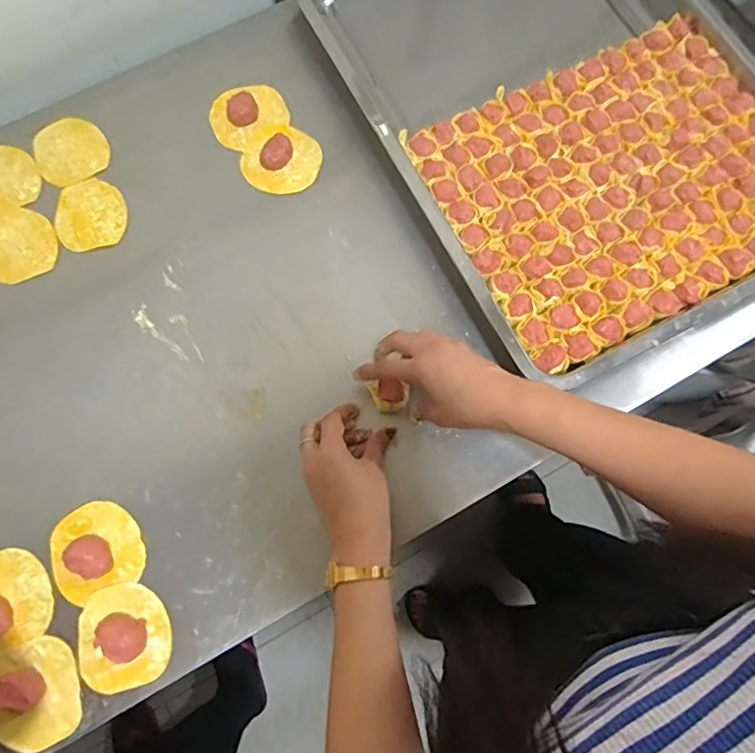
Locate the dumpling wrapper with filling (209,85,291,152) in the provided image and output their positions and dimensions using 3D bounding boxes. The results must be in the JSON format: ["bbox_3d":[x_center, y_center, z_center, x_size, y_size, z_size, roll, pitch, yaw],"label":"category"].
[{"bbox_3d":[-0.142,-0.290,0.630,0.084,0.018,0.069,-36,77,-9],"label":"dumpling wrapper with filling"}]

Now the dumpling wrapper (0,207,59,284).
[{"bbox_3d":[-0.376,-0.139,0.591,0.073,0.004,0.084,-26,76,-6],"label":"dumpling wrapper"}]

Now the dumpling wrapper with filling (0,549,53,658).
[{"bbox_3d":[-0.323,0.194,0.482,0.074,0.018,0.083,-9,75,-2],"label":"dumpling wrapper with filling"}]

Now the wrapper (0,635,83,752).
[{"bbox_3d":[-0.291,0.268,0.469,0.078,0.033,0.082,0,74,1],"label":"wrapper"}]

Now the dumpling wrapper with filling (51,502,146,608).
[{"bbox_3d":[-0.255,0.153,0.505,0.077,0.019,0.078,0,74,1],"label":"dumpling wrapper with filling"}]

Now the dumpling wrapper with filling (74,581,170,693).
[{"bbox_3d":[-0.221,0.223,0.484,0.074,0.023,0.084,-15,75,-3],"label":"dumpling wrapper with filling"}]

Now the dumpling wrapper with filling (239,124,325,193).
[{"bbox_3d":[-0.102,-0.237,0.610,0.084,0.026,0.077,0,74,1],"label":"dumpling wrapper with filling"}]

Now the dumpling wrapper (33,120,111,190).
[{"bbox_3d":[-0.338,-0.250,0.623,0.075,0.004,0.086,-29,76,-7],"label":"dumpling wrapper"}]

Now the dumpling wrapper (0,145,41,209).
[{"bbox_3d":[-0.409,-0.216,0.614,0.077,0.005,0.082,0,74,1],"label":"dumpling wrapper"}]

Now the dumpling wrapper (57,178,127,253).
[{"bbox_3d":[-0.304,-0.173,0.601,0.070,0.004,0.081,-14,77,-4],"label":"dumpling wrapper"}]

